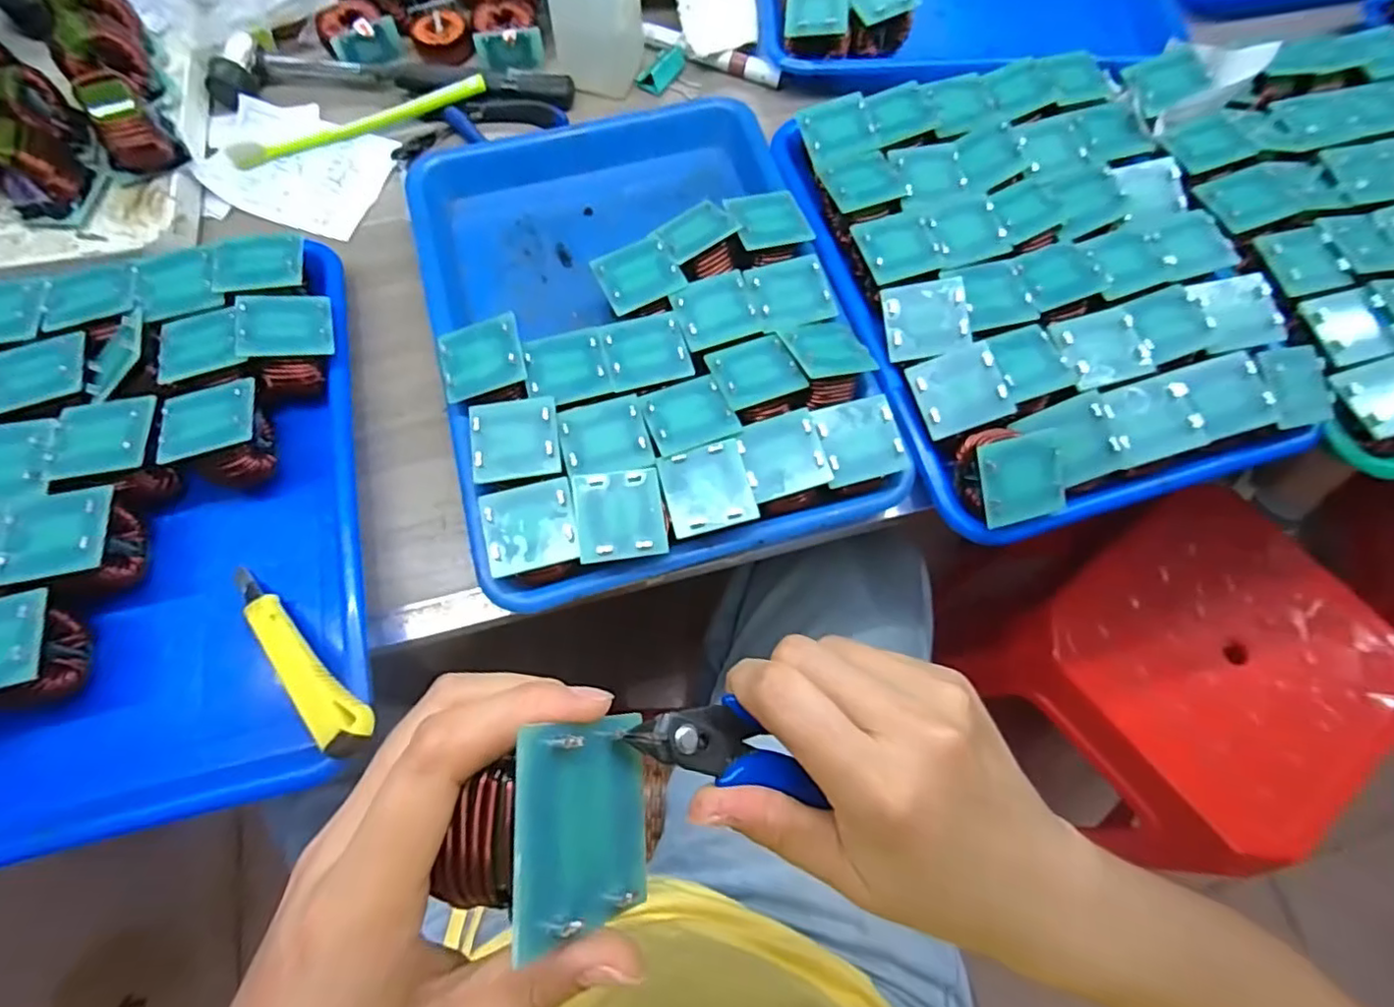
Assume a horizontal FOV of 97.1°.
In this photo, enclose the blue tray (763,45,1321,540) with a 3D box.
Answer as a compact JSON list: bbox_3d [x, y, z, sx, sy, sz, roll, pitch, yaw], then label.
[{"bbox_3d":[0.217,-0.149,0.392,0.237,0.037,0.320,-13,71,-7],"label":"blue tray"}]

